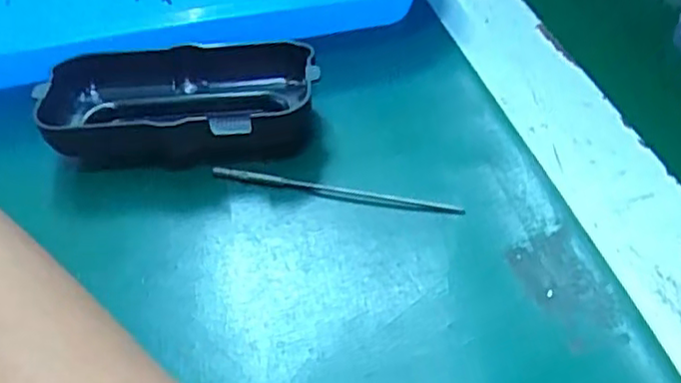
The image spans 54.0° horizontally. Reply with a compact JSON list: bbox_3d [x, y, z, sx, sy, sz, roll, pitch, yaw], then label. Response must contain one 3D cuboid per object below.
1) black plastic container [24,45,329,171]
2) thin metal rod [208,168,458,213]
[{"bbox_3d":[-0.066,-0.036,0.280,0.111,0.026,0.056,-1,45,4],"label":"black plastic container"},{"bbox_3d":[-0.003,-0.001,0.254,0.097,0.004,0.005,10,46,14],"label":"thin metal rod"}]

